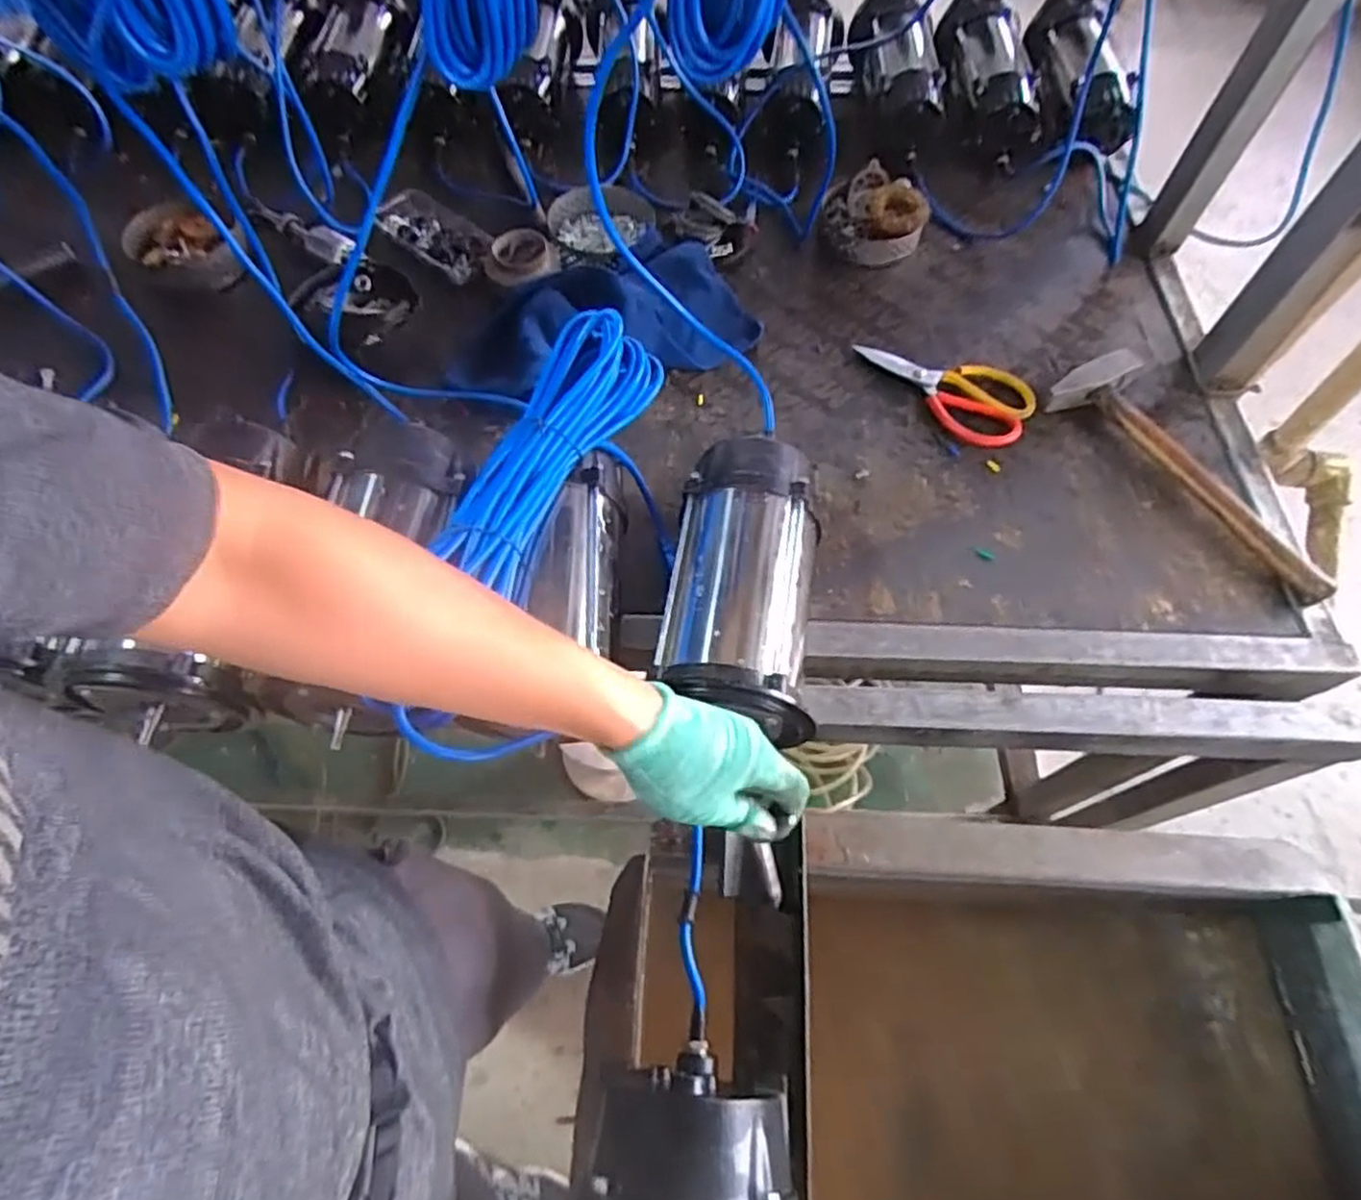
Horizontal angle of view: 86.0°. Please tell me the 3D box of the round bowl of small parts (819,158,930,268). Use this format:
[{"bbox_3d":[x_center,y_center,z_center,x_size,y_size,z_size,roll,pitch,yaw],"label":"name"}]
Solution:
[{"bbox_3d":[0.251,-0.504,0.952,0.131,0.055,0.128,7,62,4],"label":"round bowl of small parts"}]

